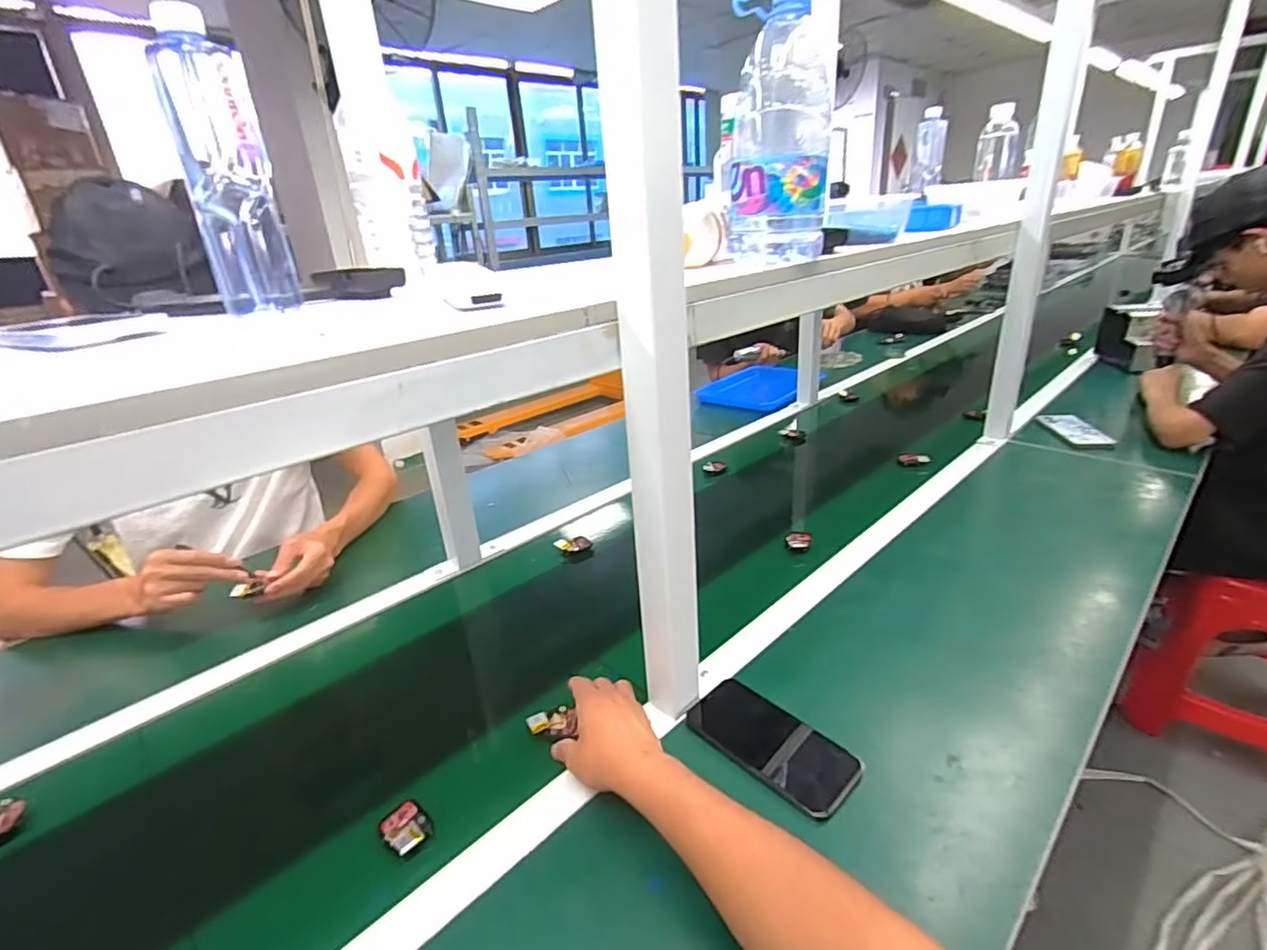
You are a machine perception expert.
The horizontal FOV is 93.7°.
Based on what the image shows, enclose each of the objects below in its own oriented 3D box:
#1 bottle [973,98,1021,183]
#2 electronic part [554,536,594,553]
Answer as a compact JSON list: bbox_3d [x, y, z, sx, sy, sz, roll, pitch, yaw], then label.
[{"bbox_3d":[0.727,-0.663,1.180,0.072,0.130,0.060,7,27,23],"label":"bottle"},{"bbox_3d":[-0.094,0.110,0.938,0.057,0.014,0.028,-12,25,-15],"label":"electronic part"}]

